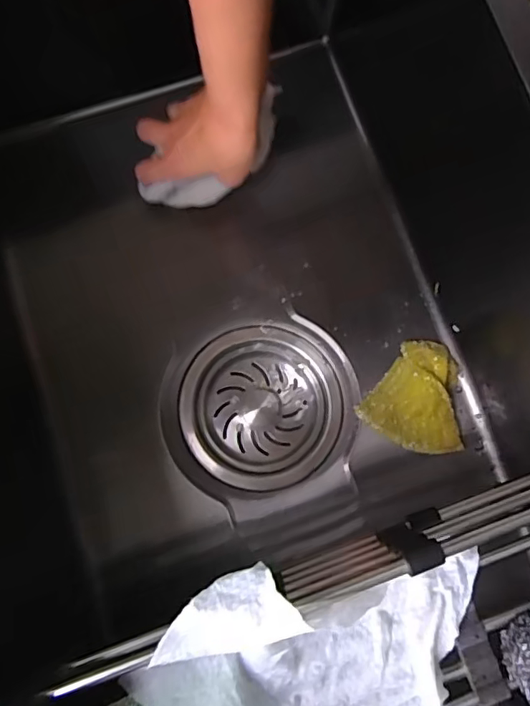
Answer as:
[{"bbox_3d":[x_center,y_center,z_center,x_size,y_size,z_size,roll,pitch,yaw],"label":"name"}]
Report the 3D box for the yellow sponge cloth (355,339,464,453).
[{"bbox_3d":[0.135,0.039,0.446,0.083,0.025,0.087,37,81,5],"label":"yellow sponge cloth"}]

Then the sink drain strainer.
[{"bbox_3d":[-0.006,0.048,0.482,0.166,0.037,0.147,-4,80,-2],"label":"sink drain strainer"}]

